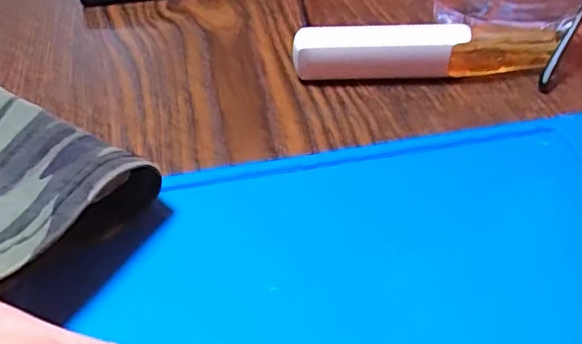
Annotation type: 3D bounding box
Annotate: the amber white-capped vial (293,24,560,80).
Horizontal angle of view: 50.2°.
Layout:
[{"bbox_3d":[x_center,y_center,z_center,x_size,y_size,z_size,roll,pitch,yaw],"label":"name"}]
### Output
[{"bbox_3d":[0.054,-0.048,0.252,0.103,0.020,0.013,-1,41,2],"label":"amber white-capped vial"}]

